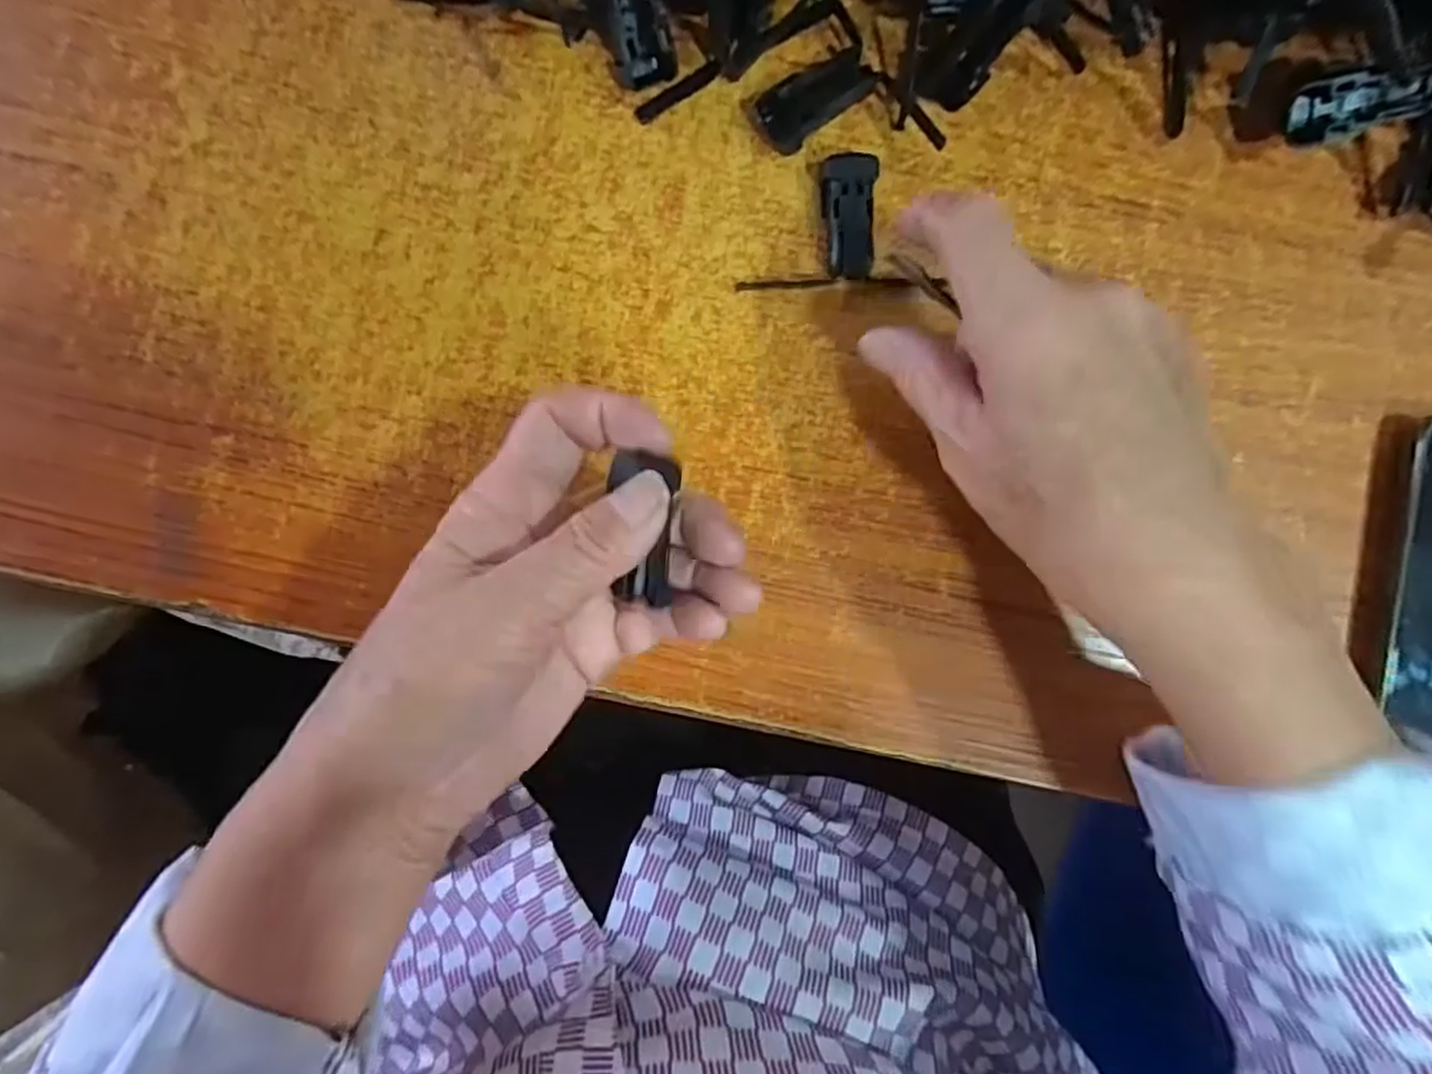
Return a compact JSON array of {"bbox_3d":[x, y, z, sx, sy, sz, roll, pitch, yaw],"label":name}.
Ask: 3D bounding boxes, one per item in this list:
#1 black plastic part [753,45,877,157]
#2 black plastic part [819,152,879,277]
[{"bbox_3d":[0.038,-0.168,0.282,0.045,0.015,0.023,-40,90,-1],"label":"black plastic part"},{"bbox_3d":[0.050,-0.120,0.282,0.019,0.014,0.047,2,90,-1],"label":"black plastic part"}]

